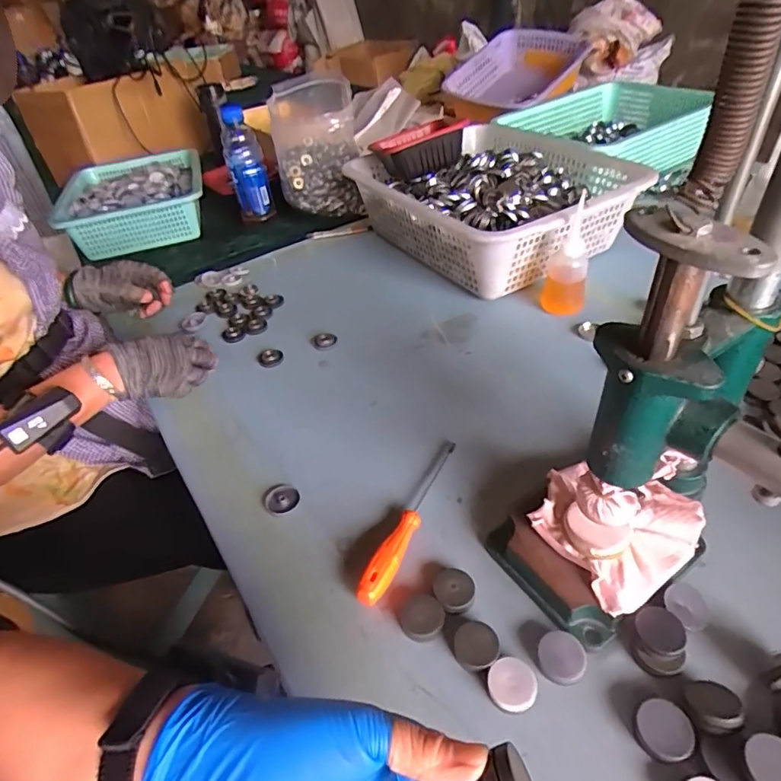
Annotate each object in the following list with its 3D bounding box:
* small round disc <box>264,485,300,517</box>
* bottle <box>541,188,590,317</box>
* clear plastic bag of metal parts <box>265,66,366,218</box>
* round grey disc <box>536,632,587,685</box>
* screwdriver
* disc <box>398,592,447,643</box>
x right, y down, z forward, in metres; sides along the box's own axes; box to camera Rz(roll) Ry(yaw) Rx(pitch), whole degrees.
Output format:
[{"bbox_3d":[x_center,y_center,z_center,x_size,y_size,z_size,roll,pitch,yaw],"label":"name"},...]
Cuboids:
[{"bbox_3d":[-0.107,0.106,0.494,0.034,0.004,0.034,-4,42,4],"label":"small round disc"},{"bbox_3d":[0.240,-0.181,0.674,0.054,0.149,0.054,7,44,15],"label":"bottle"},{"bbox_3d":[-0.141,-0.453,0.965,0.156,0.234,0.191,-10,41,-3],"label":"clear plastic bag of metal parts"},{"bbox_3d":[0.123,0.192,0.362,0.033,0.012,0.033,-9,58,16],"label":"round grey disc"},{"bbox_3d":[0.025,0.112,0.459,0.020,0.020,0.185,18,48,25],"label":"screwdriver"},{"bbox_3d":[0.025,0.175,0.392,0.033,0.013,0.034,-4,42,4],"label":"disc"}]

